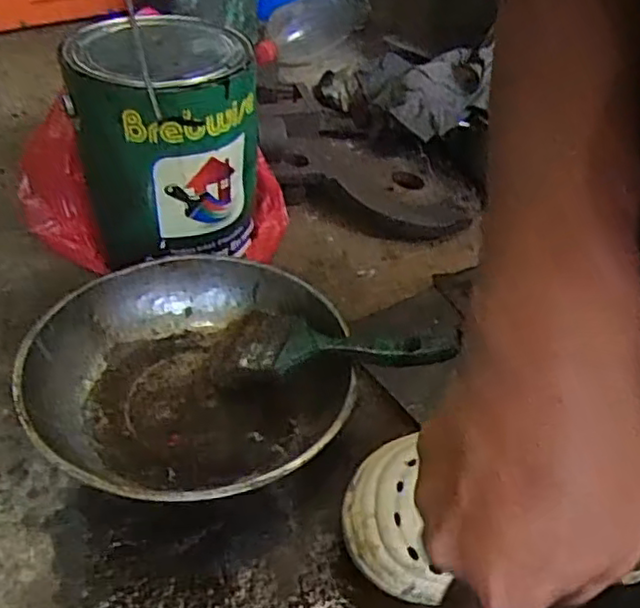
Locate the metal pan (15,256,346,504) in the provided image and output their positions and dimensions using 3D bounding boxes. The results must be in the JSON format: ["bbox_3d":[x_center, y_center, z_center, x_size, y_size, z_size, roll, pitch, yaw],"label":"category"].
[{"bbox_3d":[-0.101,0.053,0.526,0.236,0.061,0.245,2,43,-2],"label":"metal pan"}]

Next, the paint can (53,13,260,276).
[{"bbox_3d":[-0.143,-0.151,0.634,0.153,0.184,0.156,2,43,-2],"label":"paint can"}]

